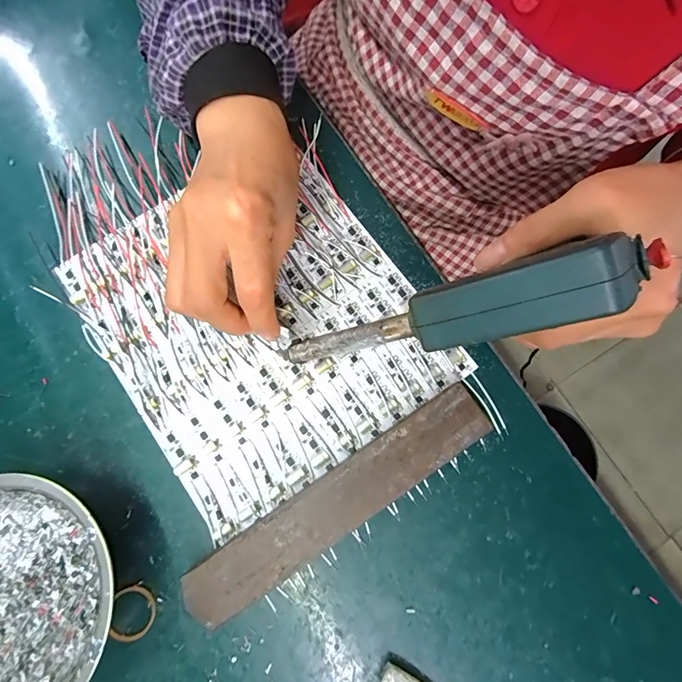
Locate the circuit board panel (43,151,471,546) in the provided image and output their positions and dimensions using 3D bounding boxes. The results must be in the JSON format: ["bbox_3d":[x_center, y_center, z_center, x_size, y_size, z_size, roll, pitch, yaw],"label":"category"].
[{"bbox_3d":[-0.058,-0.016,0.270,0.192,0.007,0.219,-35,80,-5],"label":"circuit board panel"}]

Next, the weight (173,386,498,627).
[{"bbox_3d":[0.000,0.095,0.237,0.196,0.017,0.037,-34,80,-5],"label":"weight"}]

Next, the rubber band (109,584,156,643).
[{"bbox_3d":[-0.122,0.160,0.233,0.025,0.004,0.028,2,79,2],"label":"rubber band"}]

